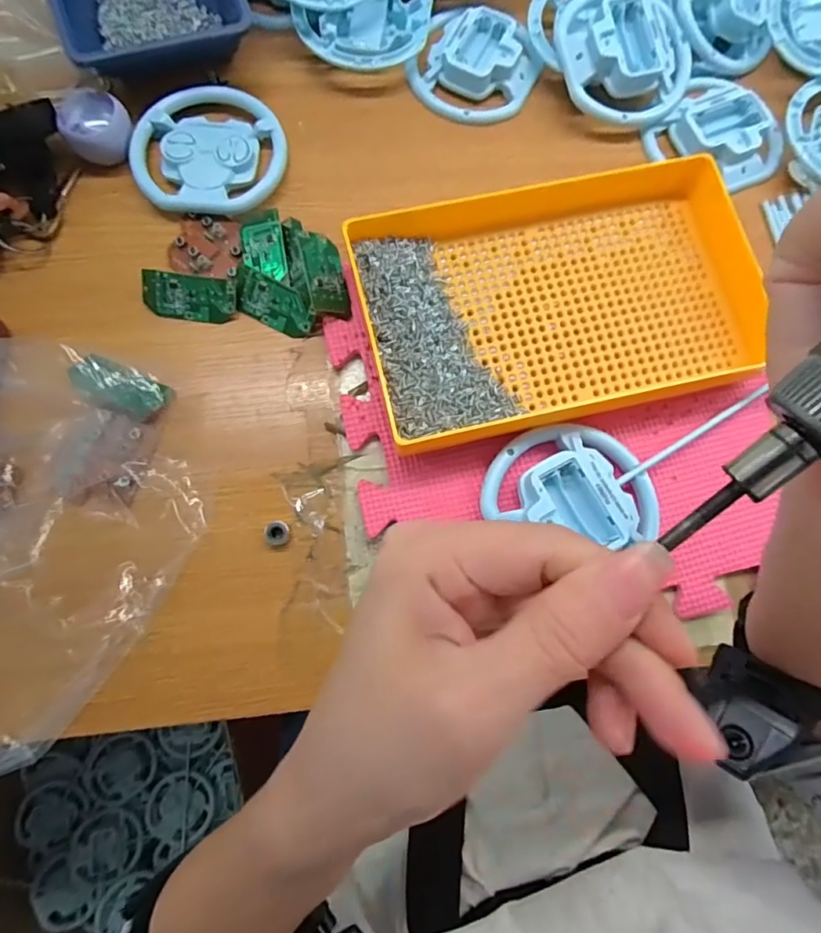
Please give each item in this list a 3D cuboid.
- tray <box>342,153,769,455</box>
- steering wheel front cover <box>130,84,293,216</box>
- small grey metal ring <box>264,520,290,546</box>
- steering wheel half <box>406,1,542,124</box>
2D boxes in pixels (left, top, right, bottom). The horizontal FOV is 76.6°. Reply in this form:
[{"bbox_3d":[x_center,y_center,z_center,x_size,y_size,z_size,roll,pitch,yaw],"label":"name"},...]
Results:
[{"bbox_3d":[0.099,-0.115,0.331,0.258,0.032,0.163,-14,79,-4],"label":"tray"},{"bbox_3d":[-0.140,-0.219,0.359,0.102,0.011,0.095,0,78,-2],"label":"steering wheel front cover"},{"bbox_3d":[-0.080,0.040,0.311,0.014,0.007,0.014,0,78,-2],"label":"small grey metal ring"},{"bbox_3d":[0.048,-0.297,0.386,0.086,0.021,0.086,29,79,4],"label":"steering wheel half"}]

